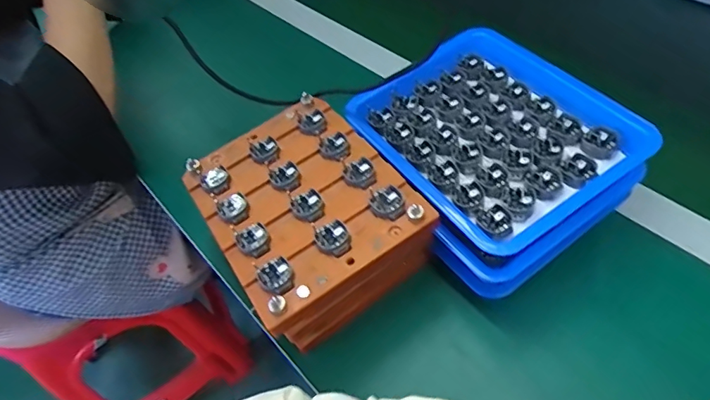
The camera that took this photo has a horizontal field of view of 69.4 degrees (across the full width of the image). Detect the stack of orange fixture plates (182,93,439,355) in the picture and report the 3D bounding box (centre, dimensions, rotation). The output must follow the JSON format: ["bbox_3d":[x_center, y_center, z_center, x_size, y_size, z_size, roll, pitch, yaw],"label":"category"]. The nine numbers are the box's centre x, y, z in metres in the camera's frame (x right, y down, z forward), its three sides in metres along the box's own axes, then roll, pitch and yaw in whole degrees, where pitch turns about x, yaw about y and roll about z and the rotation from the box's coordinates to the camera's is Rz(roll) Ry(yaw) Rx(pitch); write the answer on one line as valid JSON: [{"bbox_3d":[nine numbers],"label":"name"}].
[{"bbox_3d":[-0.046,0.015,0.450,0.146,0.101,0.184,-29,58,-17],"label":"stack of orange fixture plates"}]

